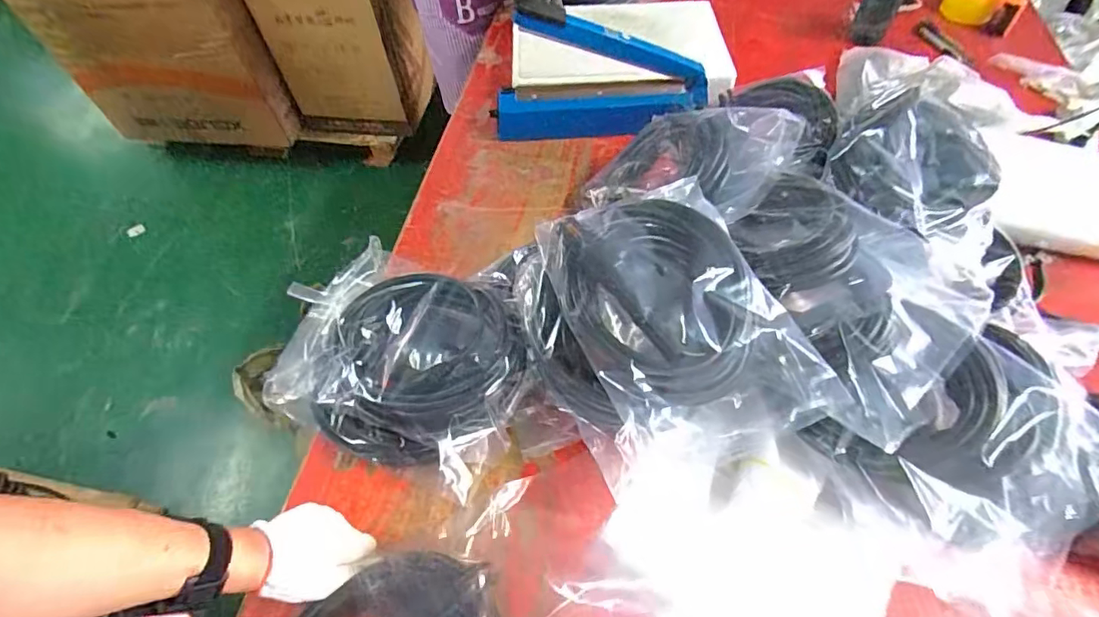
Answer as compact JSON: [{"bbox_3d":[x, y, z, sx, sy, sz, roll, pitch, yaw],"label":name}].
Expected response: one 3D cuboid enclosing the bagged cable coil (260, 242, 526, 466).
[{"bbox_3d":[-0.194,0.059,0.720,0.339,0.102,0.275,14,59,10],"label":"bagged cable coil"}]

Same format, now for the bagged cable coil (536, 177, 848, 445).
[{"bbox_3d":[0.138,0.008,0.639,0.259,0.107,0.326,-16,68,-7],"label":"bagged cable coil"}]

